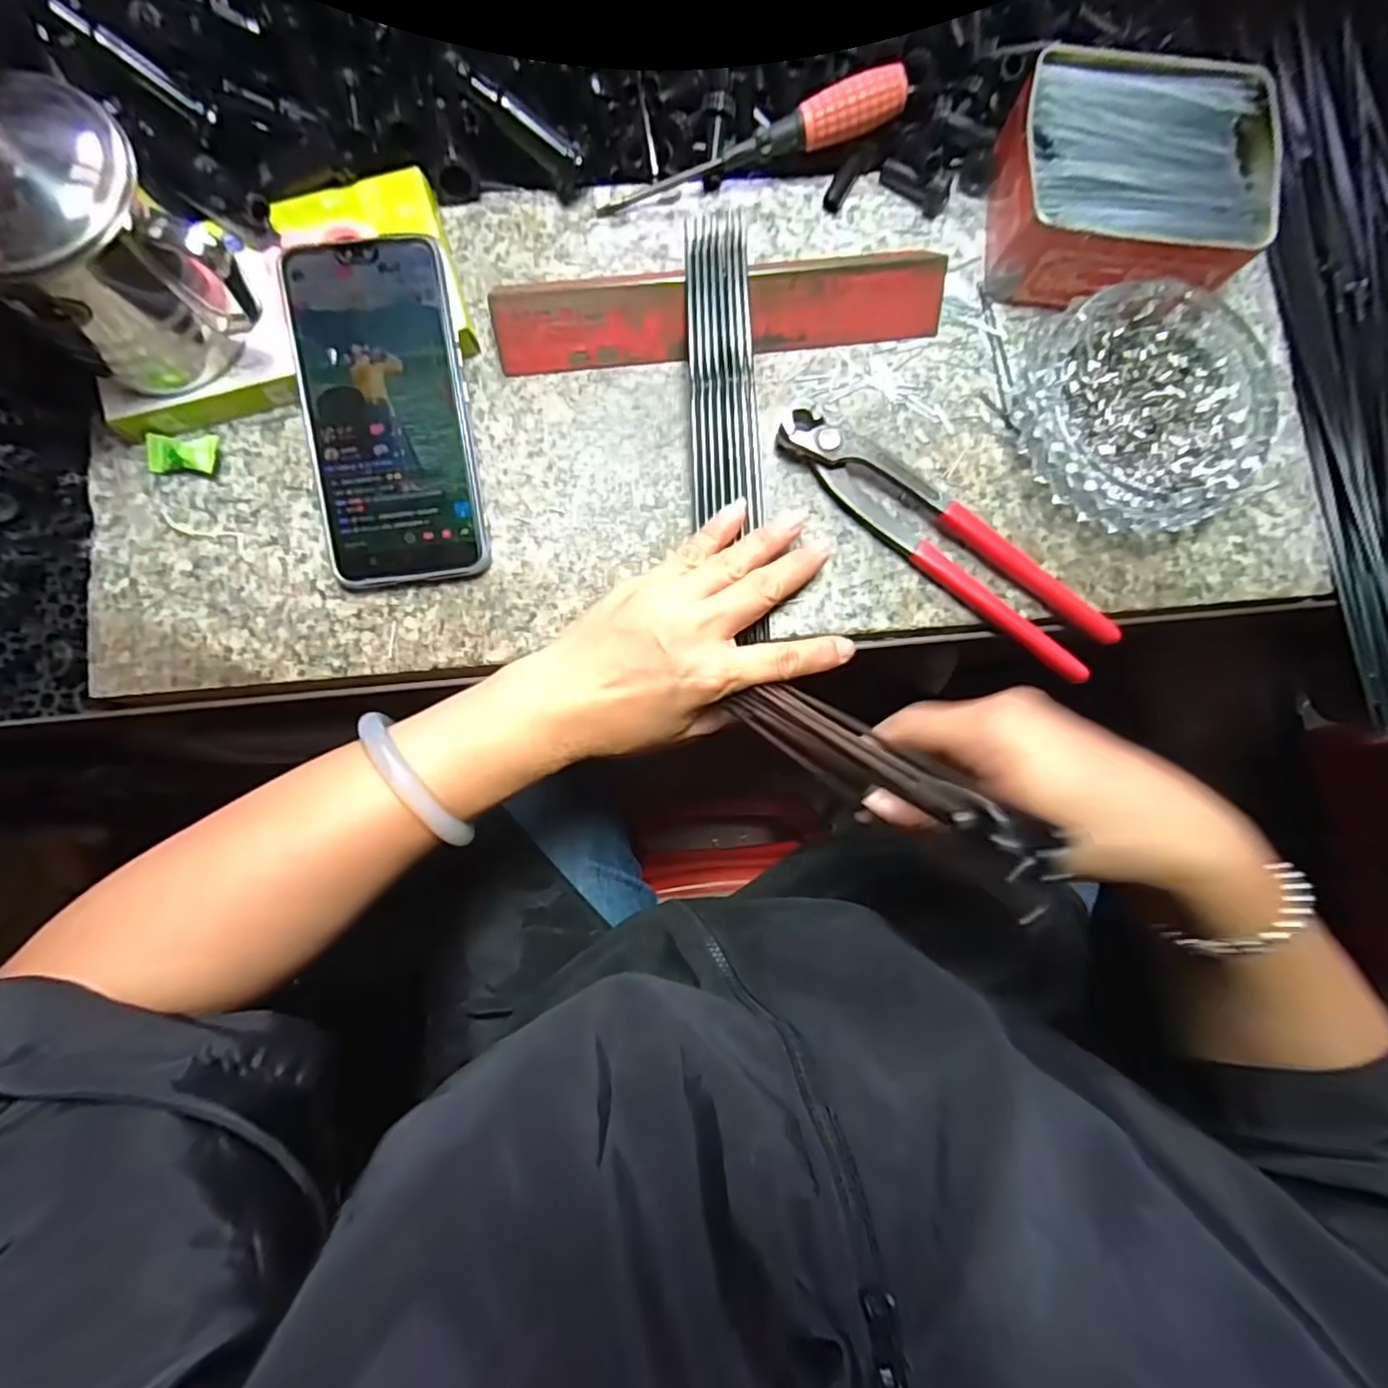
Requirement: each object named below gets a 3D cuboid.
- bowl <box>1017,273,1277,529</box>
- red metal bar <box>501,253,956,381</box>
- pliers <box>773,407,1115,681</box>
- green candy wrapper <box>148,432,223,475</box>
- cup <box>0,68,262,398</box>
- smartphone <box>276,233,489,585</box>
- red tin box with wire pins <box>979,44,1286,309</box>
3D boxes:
[{"bbox_3d":[0.233,-0.144,0.322,0.130,0.031,0.117,-11,83,-3],"label":"bowl"},{"bbox_3d":[0.015,-0.196,0.325,0.229,0.028,0.035,-6,83,-3],"label":"red metal bar"},{"bbox_3d":[0.129,-0.081,0.321,0.192,0.017,0.038,40,83,4],"label":"pliers"},{"bbox_3d":[-0.253,-0.119,0.311,0.034,0.010,0.018,2,82,-2],"label":"green candy wrapper"},{"bbox_3d":[-0.242,-0.177,0.259,0.085,0.101,0.082,41,83,4],"label":"cup"},{"bbox_3d":[-0.148,-0.134,0.306,0.074,0.011,0.157,-7,94,-2],"label":"smartphone"},{"bbox_3d":[0.221,-0.260,0.324,0.127,0.042,0.110,2,82,-2],"label":"red tin box with wire pins"}]

